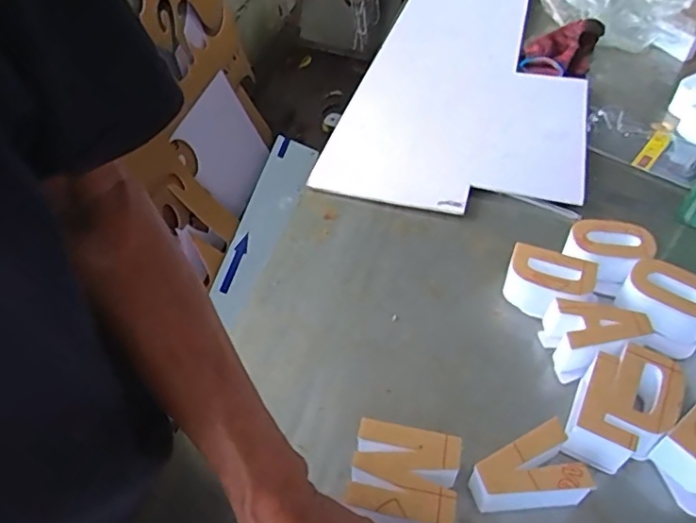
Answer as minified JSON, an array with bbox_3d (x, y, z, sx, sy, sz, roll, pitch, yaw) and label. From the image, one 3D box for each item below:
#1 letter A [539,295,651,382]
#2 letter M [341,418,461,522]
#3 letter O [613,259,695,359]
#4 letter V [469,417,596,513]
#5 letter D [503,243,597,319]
[{"bbox_3d":[0.242,0.074,0.540,0.088,0.053,0.061,-3,49,-4],"label":"letter A"},{"bbox_3d":[0.043,0.176,0.446,0.081,0.046,0.072,10,49,8],"label":"letter M"},{"bbox_3d":[0.324,0.044,0.566,0.068,0.050,0.087,-35,58,-27],"label":"letter O"},{"bbox_3d":[0.143,0.175,0.449,0.088,0.047,0.058,-15,51,-14],"label":"letter V"},{"bbox_3d":[0.206,0.027,0.579,0.084,0.048,0.067,14,50,10],"label":"letter D"}]

